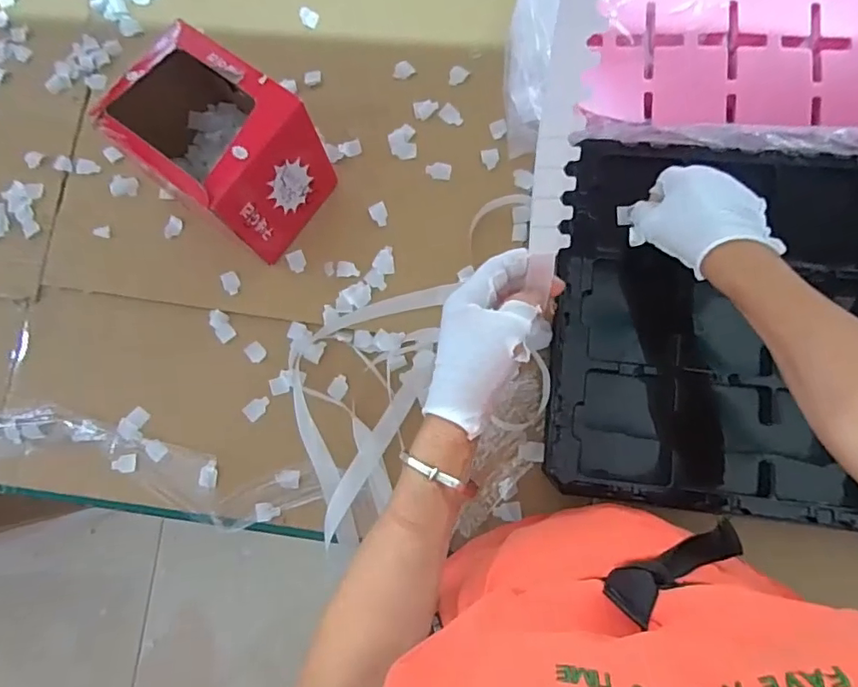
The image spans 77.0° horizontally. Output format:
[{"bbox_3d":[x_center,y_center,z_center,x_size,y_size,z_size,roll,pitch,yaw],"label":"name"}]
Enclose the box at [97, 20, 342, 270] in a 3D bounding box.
[{"bbox_3d":[-0.196,-0.190,0.525,0.153,0.146,0.125,37,87,9],"label":"box"}]

